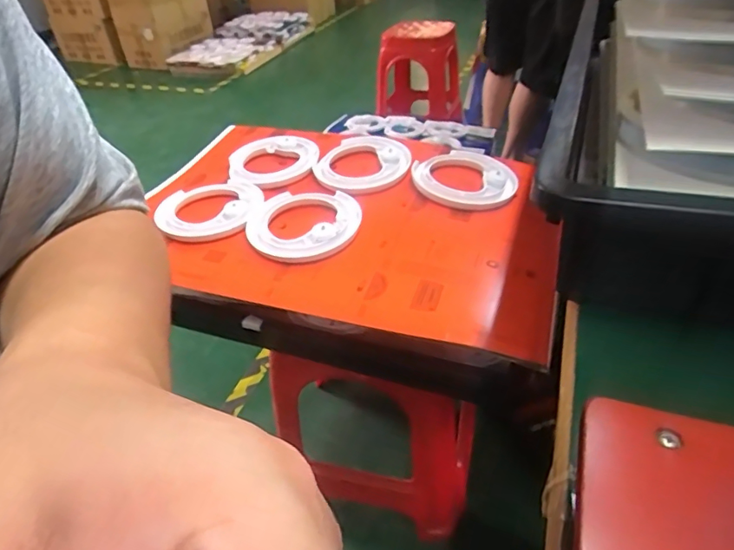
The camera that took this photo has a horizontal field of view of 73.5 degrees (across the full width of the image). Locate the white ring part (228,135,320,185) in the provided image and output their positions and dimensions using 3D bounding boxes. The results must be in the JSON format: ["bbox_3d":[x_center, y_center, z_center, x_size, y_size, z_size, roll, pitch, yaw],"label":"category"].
[{"bbox_3d":[-0.144,-0.176,0.733,0.135,0.014,0.135,-4,38,3],"label":"white ring part"}]

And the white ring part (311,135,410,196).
[{"bbox_3d":[-0.007,-0.157,0.689,0.133,0.024,0.137,-8,38,-3],"label":"white ring part"}]

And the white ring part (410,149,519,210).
[{"bbox_3d":[0.130,-0.126,0.640,0.126,0.023,0.121,-4,38,3],"label":"white ring part"}]

